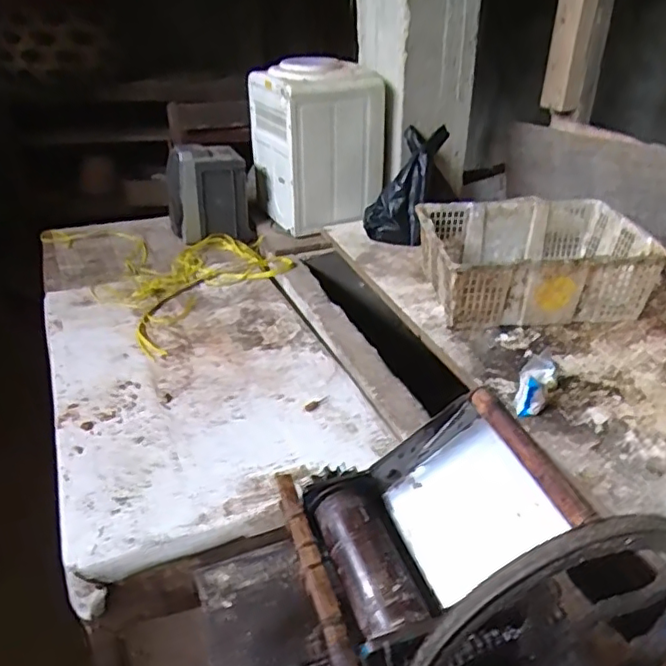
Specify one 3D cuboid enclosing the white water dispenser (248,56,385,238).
[{"bbox_3d":[-0.050,-0.571,1.766,0.324,0.423,0.307,-12,34,-17],"label":"white water dispenser"}]

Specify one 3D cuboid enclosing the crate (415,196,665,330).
[{"bbox_3d":[0.455,-0.162,1.360,0.469,0.183,0.328,-4,32,-4],"label":"crate"}]

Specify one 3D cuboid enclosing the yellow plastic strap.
[{"bbox_3d":[-0.442,-0.200,1.636,0.491,0.036,0.826,-23,36,-31],"label":"yellow plastic strap"}]

